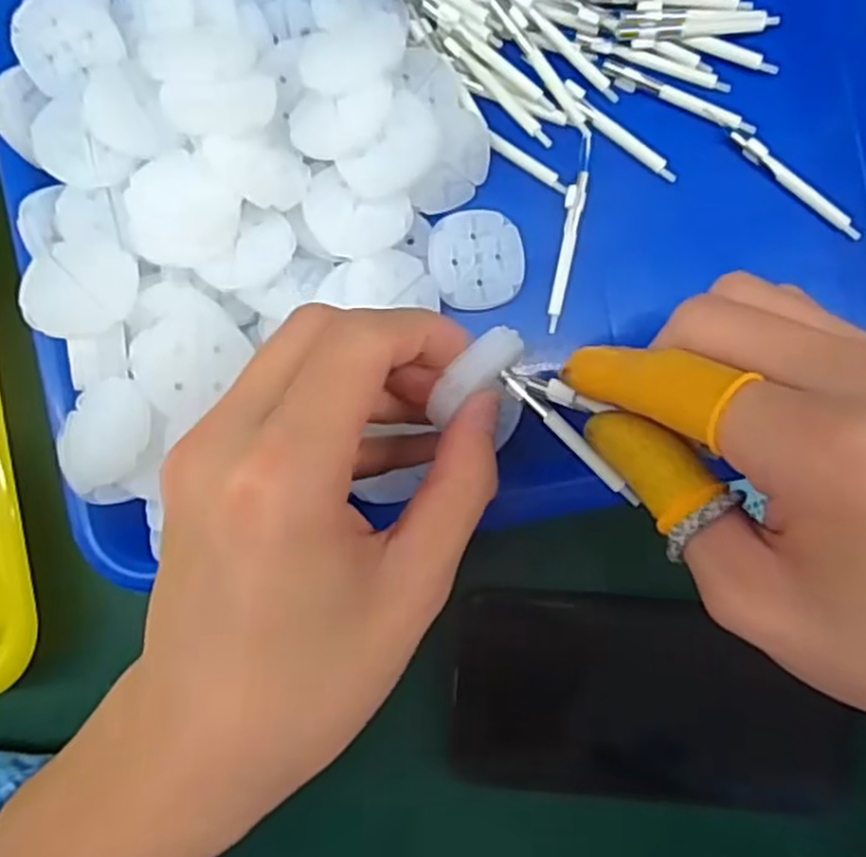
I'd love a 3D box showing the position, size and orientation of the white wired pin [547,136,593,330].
[{"bbox_3d":[0.051,-0.073,0.284,0.006,0.004,0.073,10,91,3],"label":"white wired pin"}]

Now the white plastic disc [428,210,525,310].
[{"bbox_3d":[0.016,-0.062,0.278,0.035,0.004,0.034,-1,95,-12],"label":"white plastic disc"}]

